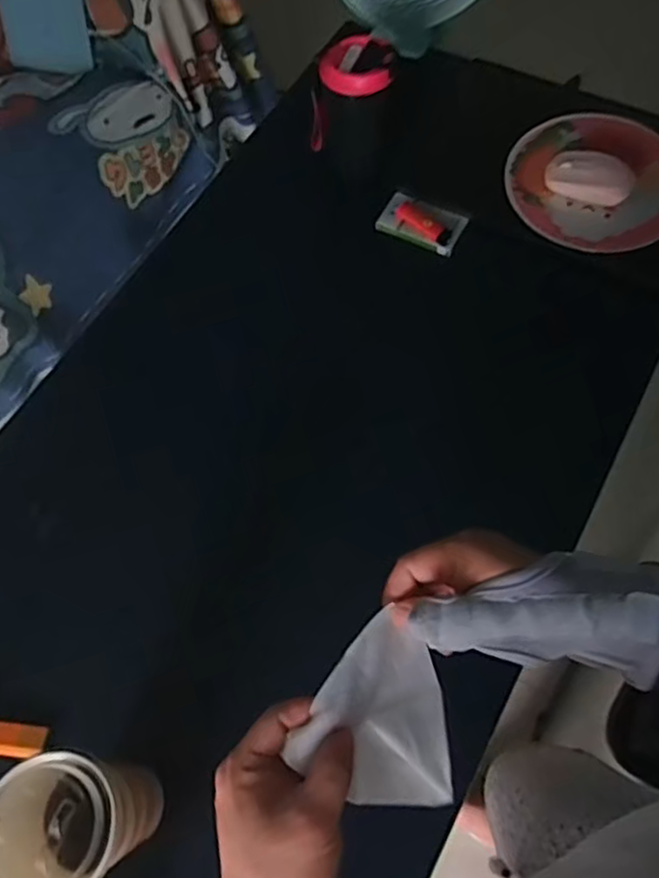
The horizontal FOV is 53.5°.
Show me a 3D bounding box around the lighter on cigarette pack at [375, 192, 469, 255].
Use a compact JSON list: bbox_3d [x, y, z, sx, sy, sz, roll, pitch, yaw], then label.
[{"bbox_3d":[0.113,-0.267,0.804,0.098,0.018,0.057,25,69,14],"label":"lighter on cigarette pack"}]

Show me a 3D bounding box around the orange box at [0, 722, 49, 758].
[{"bbox_3d":[-0.291,0.271,0.591,0.073,0.014,0.027,2,66,5],"label":"orange box"}]

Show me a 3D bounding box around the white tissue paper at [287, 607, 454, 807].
[{"bbox_3d":[0.034,0.183,0.404,0.090,0.143,0.041,-28,33,-9],"label":"white tissue paper"}]

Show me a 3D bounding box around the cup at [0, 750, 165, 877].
[{"bbox_3d":[-0.175,0.278,0.482,0.073,0.169,0.087,-16,65,-4],"label":"cup"}]

